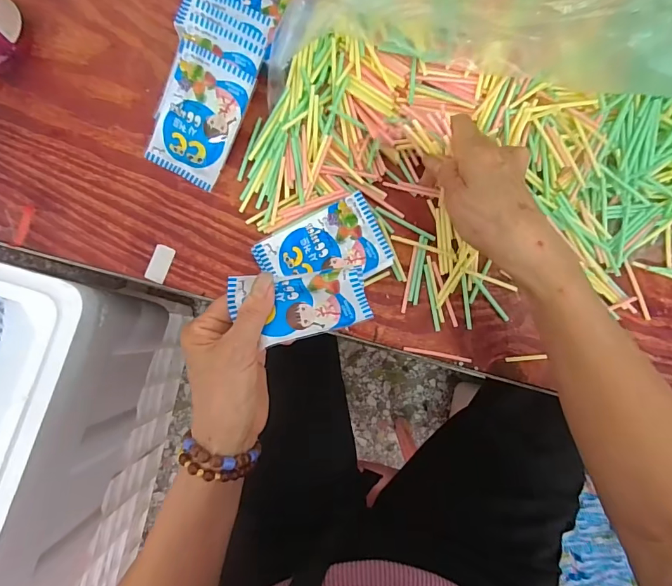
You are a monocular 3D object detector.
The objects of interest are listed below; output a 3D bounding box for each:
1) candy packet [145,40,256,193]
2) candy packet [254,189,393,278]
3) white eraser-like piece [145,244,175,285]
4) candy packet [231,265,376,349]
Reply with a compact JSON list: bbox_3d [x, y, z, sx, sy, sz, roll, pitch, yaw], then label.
[{"bbox_3d":[-0.119,-0.150,0.360,0.066,0.008,0.101,27,108,-6],"label":"candy packet"},{"bbox_3d":[-0.012,-0.035,0.367,0.109,0.017,0.069,-25,87,-6],"label":"candy packet"},{"bbox_3d":[-0.154,-0.026,0.366,0.017,0.004,0.033,18,84,-2],"label":"white eraser-like piece"},{"bbox_3d":[-0.027,0.005,0.297,0.094,0.034,0.054,-15,86,-5],"label":"candy packet"}]

